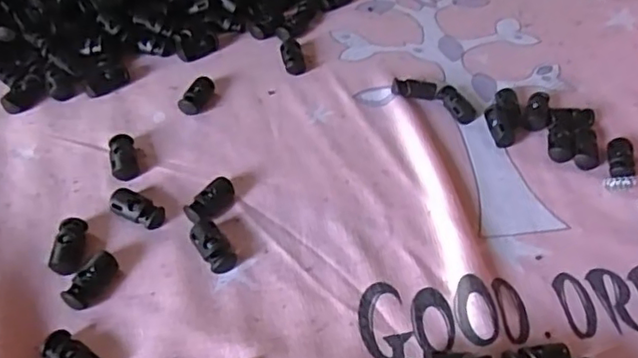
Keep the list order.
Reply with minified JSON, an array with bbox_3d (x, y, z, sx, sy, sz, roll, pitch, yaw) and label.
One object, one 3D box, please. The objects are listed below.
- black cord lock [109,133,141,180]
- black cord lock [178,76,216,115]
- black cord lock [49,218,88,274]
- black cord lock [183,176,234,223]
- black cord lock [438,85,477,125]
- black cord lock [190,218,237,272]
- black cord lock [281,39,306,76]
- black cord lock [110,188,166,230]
[{"bbox_3d":[-0.106,-0.012,0.333,0.014,0.008,0.030,-12,49,-14],"label":"black cord lock"},{"bbox_3d":[-0.073,-0.050,0.371,0.013,0.008,0.029,15,48,10],"label":"black cord lock"},{"bbox_3d":[-0.118,0.031,0.290,0.012,0.008,0.028,1,47,-3],"label":"black cord lock"},{"bbox_3d":[-0.055,0.011,0.315,0.014,0.008,0.028,24,50,18],"label":"black cord lock"},{"bbox_3d":[0.085,-0.046,0.378,0.014,0.006,0.029,-17,51,-19],"label":"black cord lock"},{"bbox_3d":[-0.051,0.032,0.296,0.014,0.008,0.030,-22,53,-23],"label":"black cord lock"},{"bbox_3d":[-0.017,-0.082,0.409,0.015,0.007,0.034,-8,48,-11],"label":"black cord lock"},{"bbox_3d":[-0.091,0.015,0.309,0.027,0.008,0.014,18,49,13],"label":"black cord lock"}]

